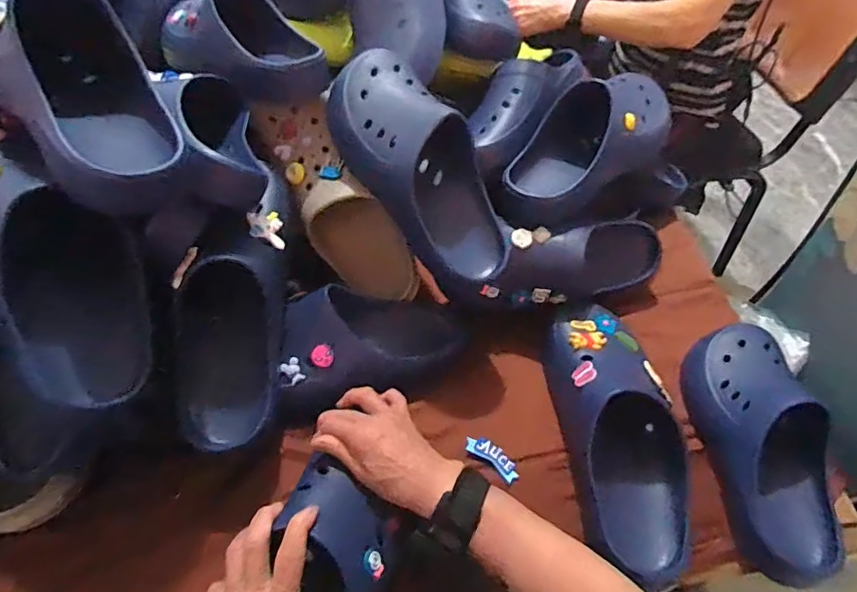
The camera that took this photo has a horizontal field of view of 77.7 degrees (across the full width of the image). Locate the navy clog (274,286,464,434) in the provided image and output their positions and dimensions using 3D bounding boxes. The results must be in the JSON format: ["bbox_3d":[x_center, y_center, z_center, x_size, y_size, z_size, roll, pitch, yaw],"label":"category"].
[{"bbox_3d":[-0.069,0.049,0.603,0.220,0.082,0.122,-14,57,-14],"label":"navy clog"}]

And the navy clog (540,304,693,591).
[{"bbox_3d":[0.207,0.141,0.575,0.117,0.082,0.297,-2,55,-6],"label":"navy clog"}]

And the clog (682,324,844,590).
[{"bbox_3d":[0.360,0.146,0.566,0.099,0.088,0.277,3,54,-2],"label":"clog"}]

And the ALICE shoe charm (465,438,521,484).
[{"bbox_3d":[0.070,0.175,0.577,0.062,0.005,0.024,35,75,11],"label":"ALICE shoe charm"}]

